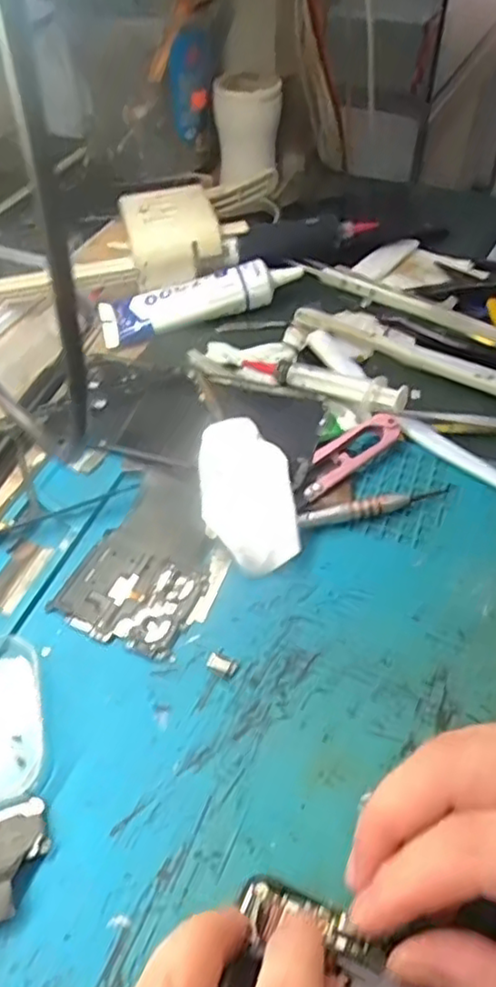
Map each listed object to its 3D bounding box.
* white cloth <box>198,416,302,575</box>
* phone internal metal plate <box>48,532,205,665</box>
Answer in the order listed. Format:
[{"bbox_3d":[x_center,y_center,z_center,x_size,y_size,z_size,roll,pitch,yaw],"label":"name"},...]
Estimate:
[{"bbox_3d":[-0.001,-0.001,0.325,0.043,0.015,0.087,-6,49,-5],"label":"white cloth"},{"bbox_3d":[-0.053,0.045,0.298,0.061,0.004,0.048,22,52,17],"label":"phone internal metal plate"}]

